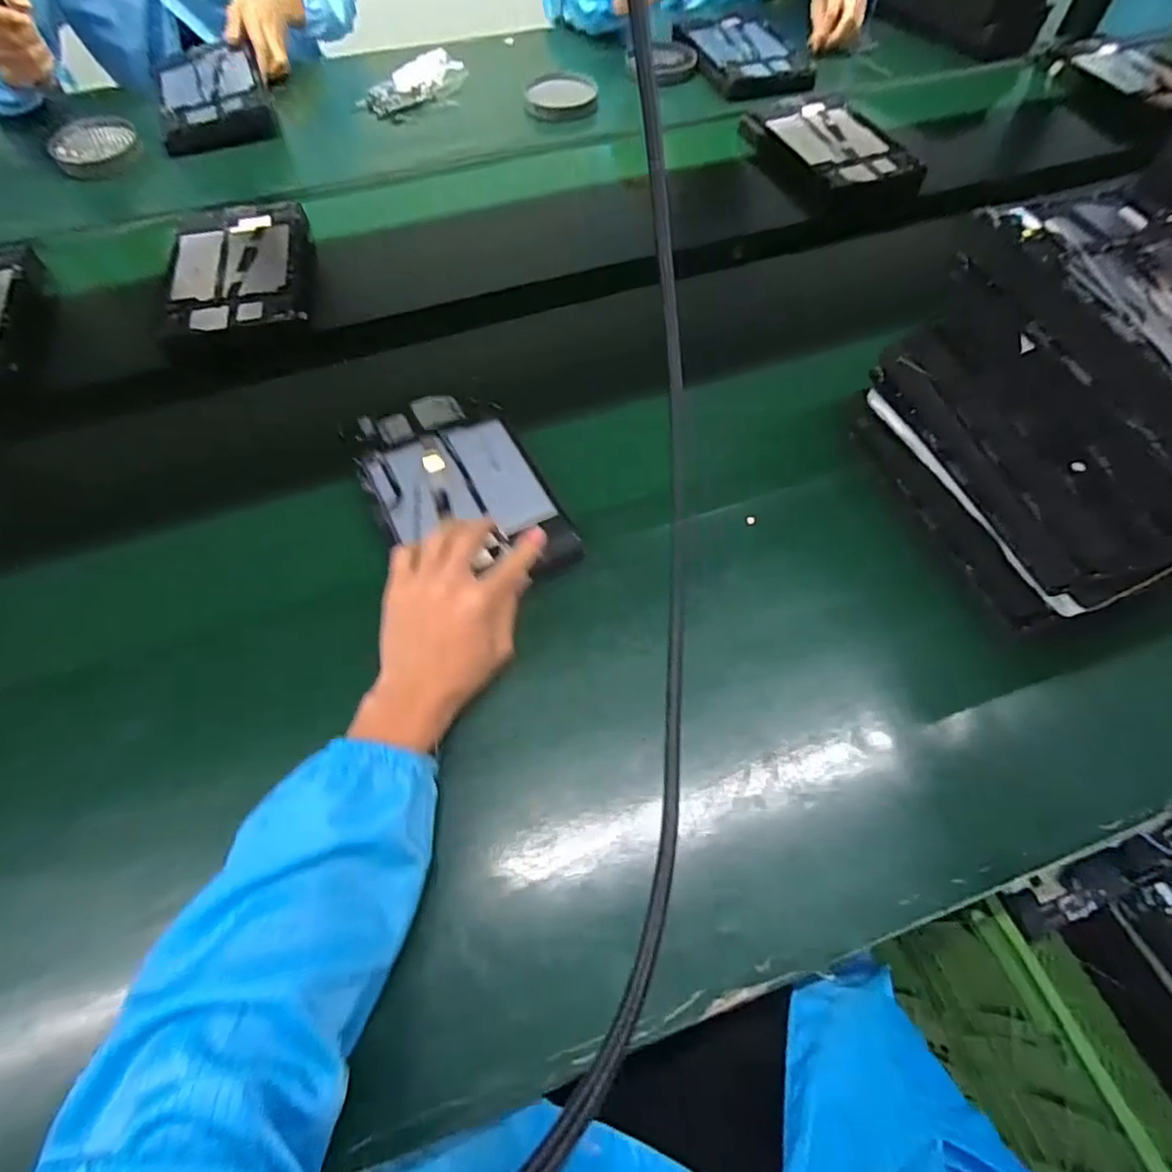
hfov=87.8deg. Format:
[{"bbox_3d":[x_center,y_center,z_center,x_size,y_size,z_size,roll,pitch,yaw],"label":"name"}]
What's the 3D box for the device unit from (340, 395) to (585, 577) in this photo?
[{"bbox_3d":[-0.117,-0.092,0.553,0.145,0.016,0.234,-25,63,-13],"label":"device unit"}]

